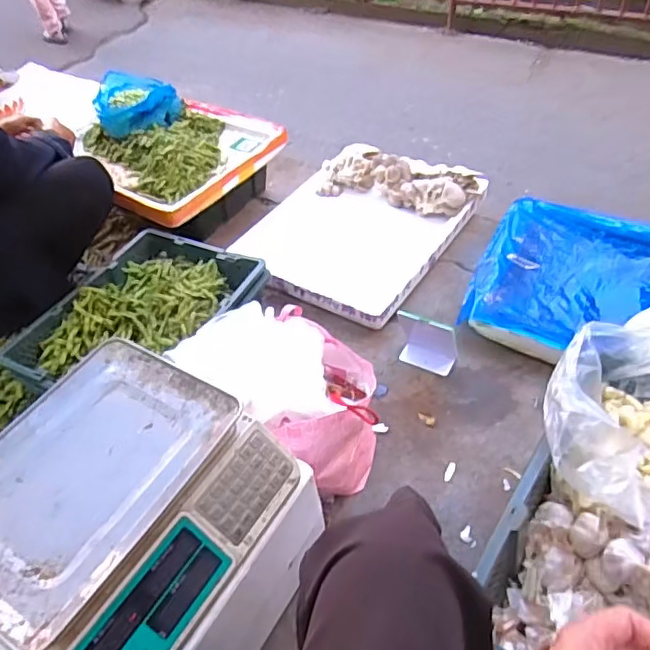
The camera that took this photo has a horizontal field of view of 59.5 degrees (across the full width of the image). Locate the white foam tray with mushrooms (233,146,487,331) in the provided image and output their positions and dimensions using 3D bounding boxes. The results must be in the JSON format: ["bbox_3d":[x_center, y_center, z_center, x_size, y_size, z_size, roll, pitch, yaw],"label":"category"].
[{"bbox_3d":[0.090,-0.267,1.461,0.455,0.085,0.579,24,54,26],"label":"white foam tray with mushrooms"}]

